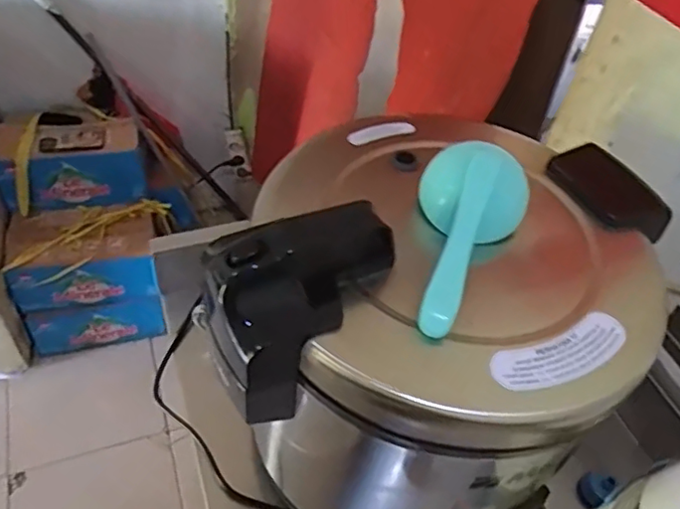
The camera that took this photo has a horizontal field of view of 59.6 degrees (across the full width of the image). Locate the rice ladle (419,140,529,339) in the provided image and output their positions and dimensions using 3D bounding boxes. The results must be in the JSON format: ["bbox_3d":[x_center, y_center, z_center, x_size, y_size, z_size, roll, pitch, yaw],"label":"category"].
[{"bbox_3d":[0.101,-0.013,0.482,0.091,0.067,0.178,17,60,8],"label":"rice ladle"}]

